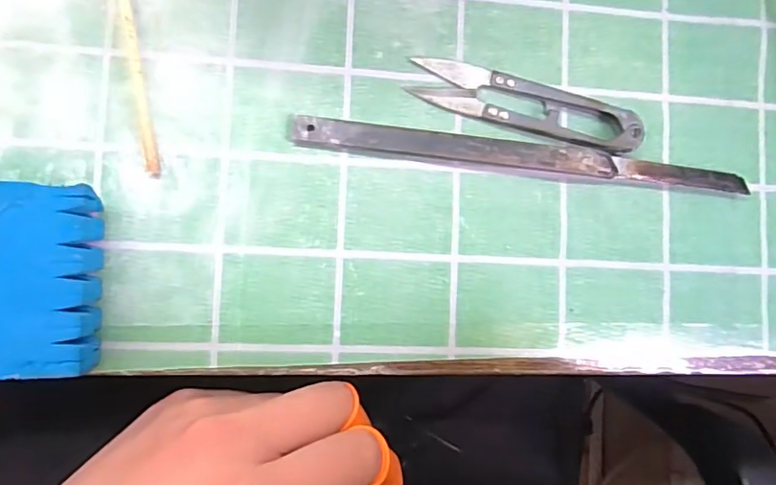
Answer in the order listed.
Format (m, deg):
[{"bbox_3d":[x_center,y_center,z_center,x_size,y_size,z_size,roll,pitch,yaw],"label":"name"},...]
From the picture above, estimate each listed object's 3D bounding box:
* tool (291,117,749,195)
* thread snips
[{"bbox_3d":[0.060,-0.036,0.232,0.196,0.009,0.012,6,85,-7],"label":"tool"},{"bbox_3d":[0.060,-0.059,0.233,0.098,0.010,0.022,14,84,-7],"label":"thread snips"}]

